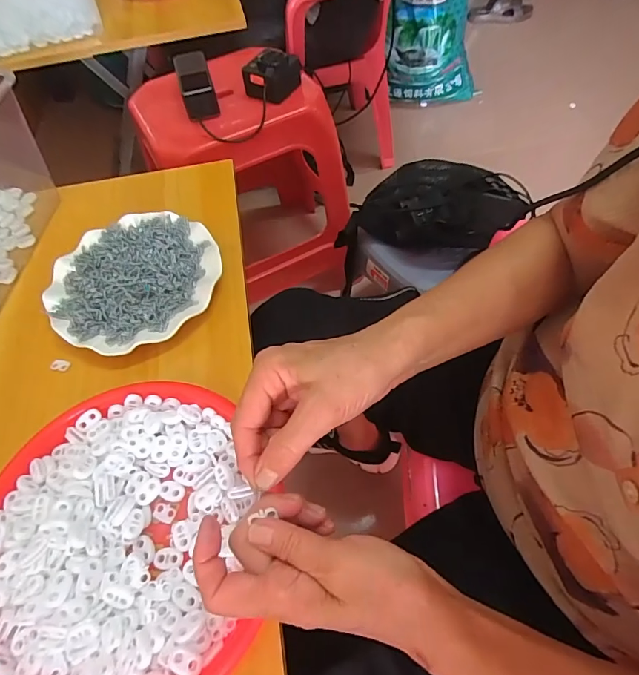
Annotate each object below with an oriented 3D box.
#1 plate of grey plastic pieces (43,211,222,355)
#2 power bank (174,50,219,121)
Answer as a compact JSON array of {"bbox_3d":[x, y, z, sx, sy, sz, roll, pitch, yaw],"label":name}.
[{"bbox_3d":[-0.202,-0.063,0.468,0.175,0.022,0.177,-2,58,3],"label":"plate of grey plastic pieces"},{"bbox_3d":[-0.209,-0.427,0.729,0.055,0.052,0.141,-15,59,-5],"label":"power bank"}]

